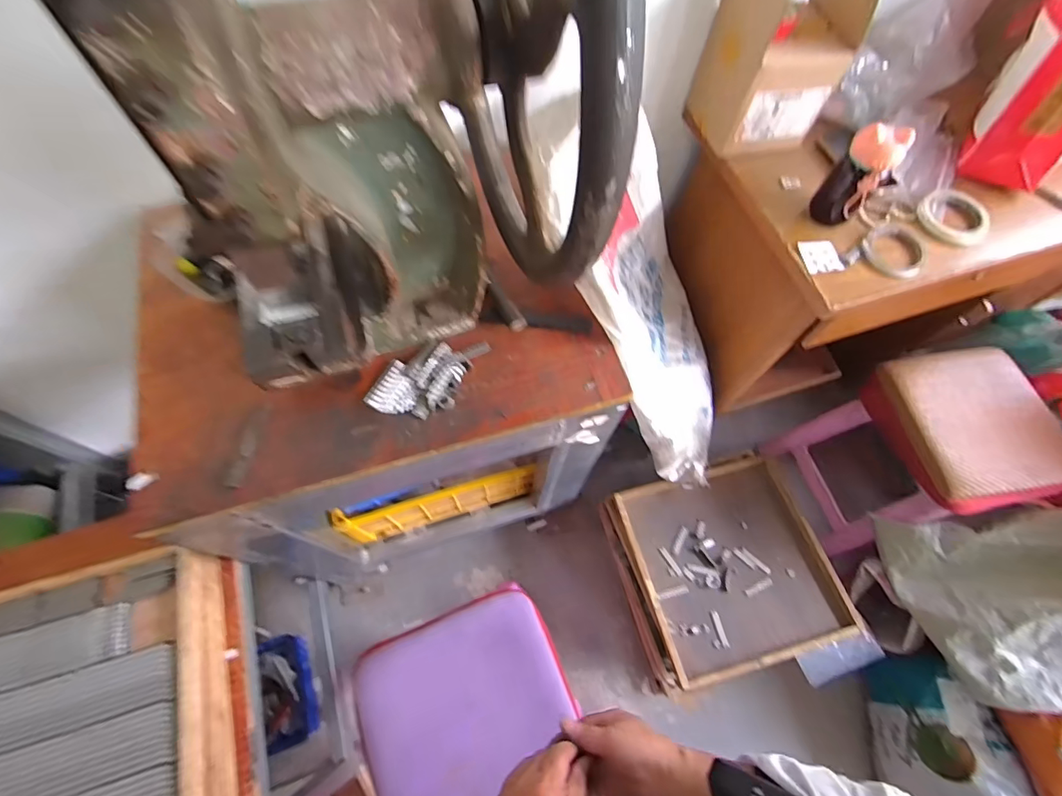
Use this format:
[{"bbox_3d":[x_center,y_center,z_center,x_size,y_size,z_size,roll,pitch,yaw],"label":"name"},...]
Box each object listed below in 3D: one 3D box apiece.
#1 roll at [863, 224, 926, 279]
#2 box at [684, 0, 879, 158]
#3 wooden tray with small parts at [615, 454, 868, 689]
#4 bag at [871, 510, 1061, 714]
[{"bbox_3d":[0.556,-0.225,0.729,0.092,0.010,0.094,1,65,-2],"label":"roll"},{"bbox_3d":[0.370,-0.523,0.740,0.168,0.210,0.154,-8,66,-6],"label":"box"},{"bbox_3d":[0.437,0.353,1.049,0.411,0.036,0.423,-12,66,-8],"label":"wooden tray with small parts"},{"bbox_3d":[0.982,0.384,0.873,0.467,0.246,0.343,2,65,-2],"label":"bag"}]

